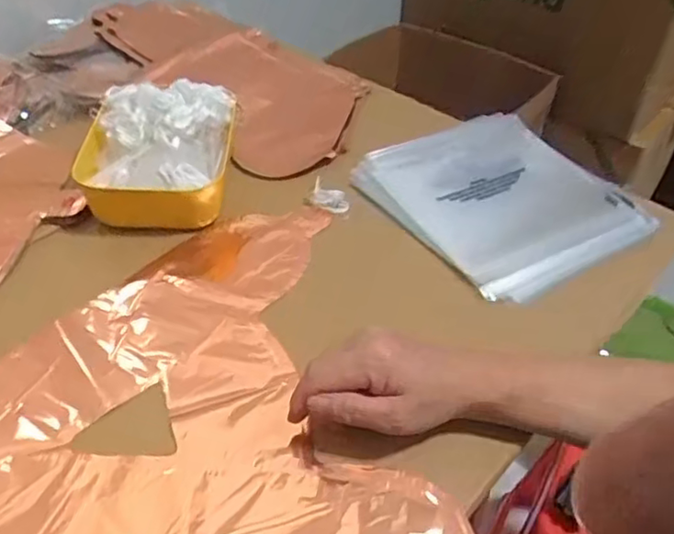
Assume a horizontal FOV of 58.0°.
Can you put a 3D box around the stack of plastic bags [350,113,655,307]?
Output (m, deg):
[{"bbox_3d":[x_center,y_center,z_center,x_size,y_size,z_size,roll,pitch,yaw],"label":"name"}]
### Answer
[{"bbox_3d":[0.165,-0.073,0.622,0.214,0.026,0.237,-27,51,-27],"label":"stack of plastic bags"}]

